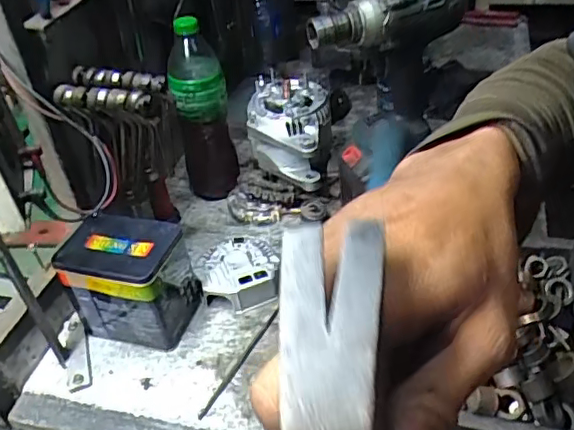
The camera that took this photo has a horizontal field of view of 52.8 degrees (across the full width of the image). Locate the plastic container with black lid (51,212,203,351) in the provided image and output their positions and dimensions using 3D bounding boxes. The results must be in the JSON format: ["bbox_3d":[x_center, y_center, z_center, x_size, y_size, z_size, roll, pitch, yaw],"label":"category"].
[{"bbox_3d":[-0.183,0.077,0.684,0.128,0.127,0.096,9,41,19],"label":"plastic container with black lid"}]

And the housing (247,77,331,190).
[{"bbox_3d":[0.008,-0.121,0.861,0.124,0.114,0.151,-2,39,6],"label":"housing"}]

